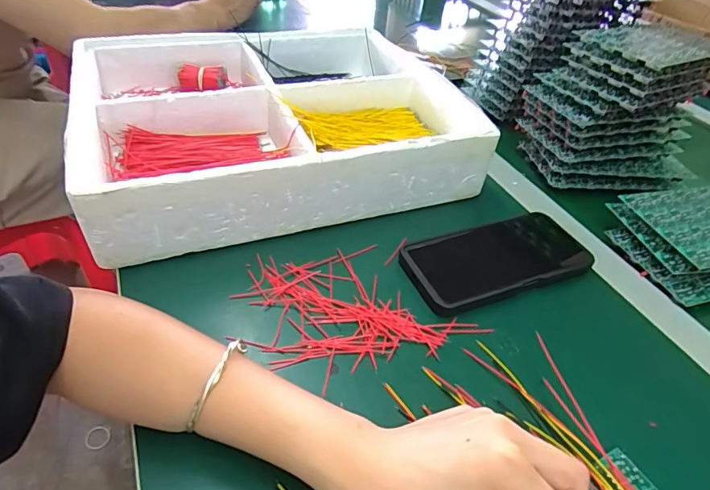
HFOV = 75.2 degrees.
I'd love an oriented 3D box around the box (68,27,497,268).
[{"bbox_3d":[-0.091,-0.146,0.515,0.379,0.071,0.321,-13,45,-19],"label":"box"}]

